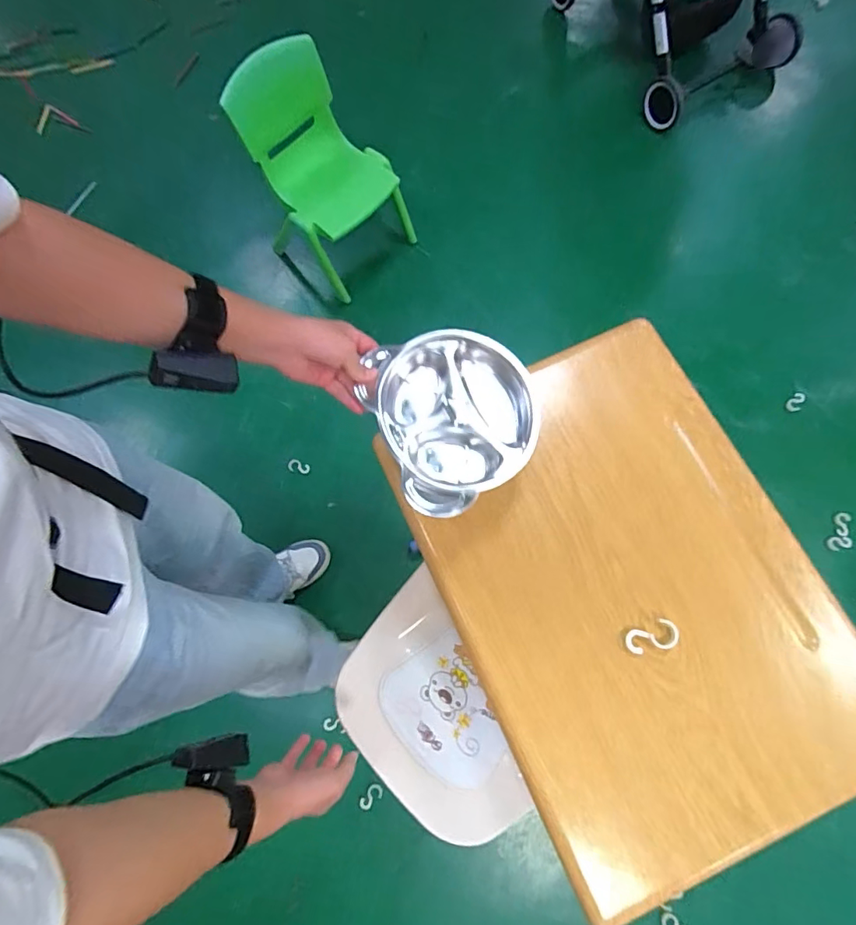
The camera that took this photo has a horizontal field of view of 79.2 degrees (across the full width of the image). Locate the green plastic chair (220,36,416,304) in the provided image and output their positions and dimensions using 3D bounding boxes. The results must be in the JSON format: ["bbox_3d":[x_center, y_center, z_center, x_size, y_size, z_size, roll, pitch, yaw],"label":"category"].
[{"bbox_3d":[-0.274,-0.743,1.354,0.349,0.438,0.309,40,79,12],"label":"green plastic chair"}]

